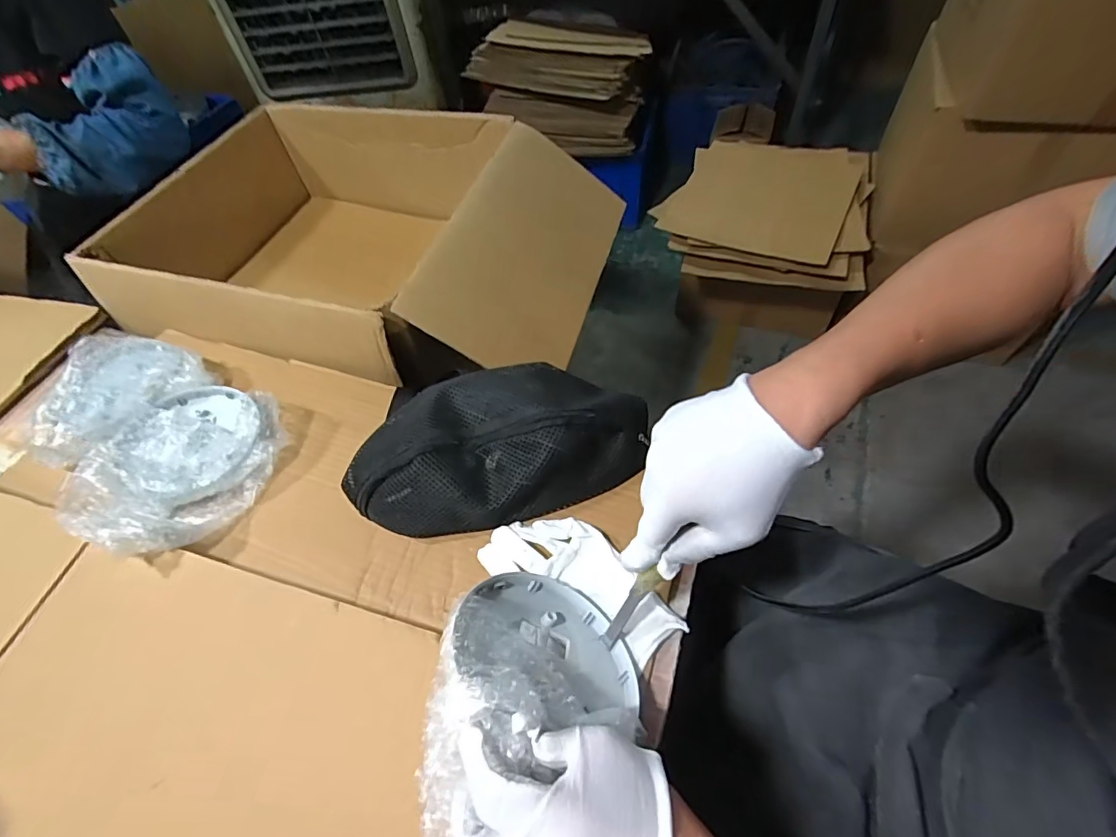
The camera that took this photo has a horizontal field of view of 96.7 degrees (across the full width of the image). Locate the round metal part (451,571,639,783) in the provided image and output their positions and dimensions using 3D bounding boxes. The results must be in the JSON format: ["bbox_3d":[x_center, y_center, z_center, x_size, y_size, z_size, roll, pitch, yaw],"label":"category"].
[{"bbox_3d":[-0.010,0.156,0.334,0.026,0.137,0.127,-56,43,12],"label":"round metal part"}]

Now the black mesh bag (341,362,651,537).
[{"bbox_3d":[-0.059,0.017,0.466,0.274,0.072,0.150,-18,54,-7],"label":"black mesh bag"}]

